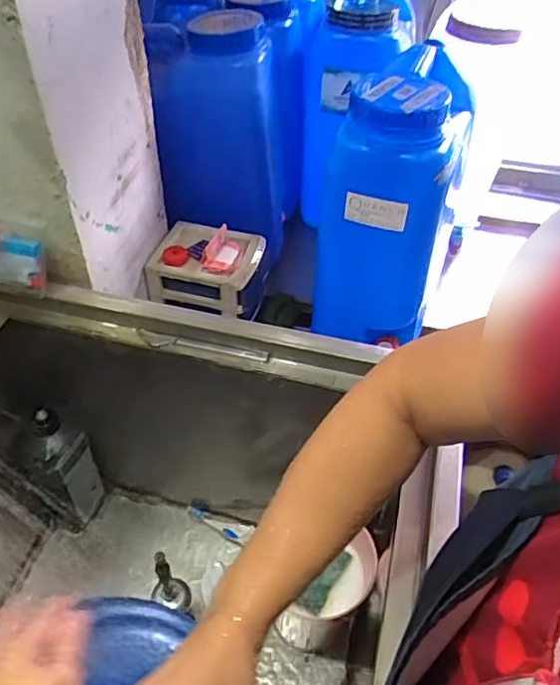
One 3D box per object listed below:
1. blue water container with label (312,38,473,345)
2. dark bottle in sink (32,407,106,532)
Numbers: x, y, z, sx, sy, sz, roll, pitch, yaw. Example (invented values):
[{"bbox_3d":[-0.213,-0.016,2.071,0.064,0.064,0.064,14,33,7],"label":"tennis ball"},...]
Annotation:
[{"bbox_3d":[0.168,-0.208,0.883,0.168,0.381,0.255,13,46,11],"label":"blue water container with label"},{"bbox_3d":[-0.312,0.191,0.868,0.075,0.227,0.063,-16,48,-17],"label":"dark bottle in sink"}]

